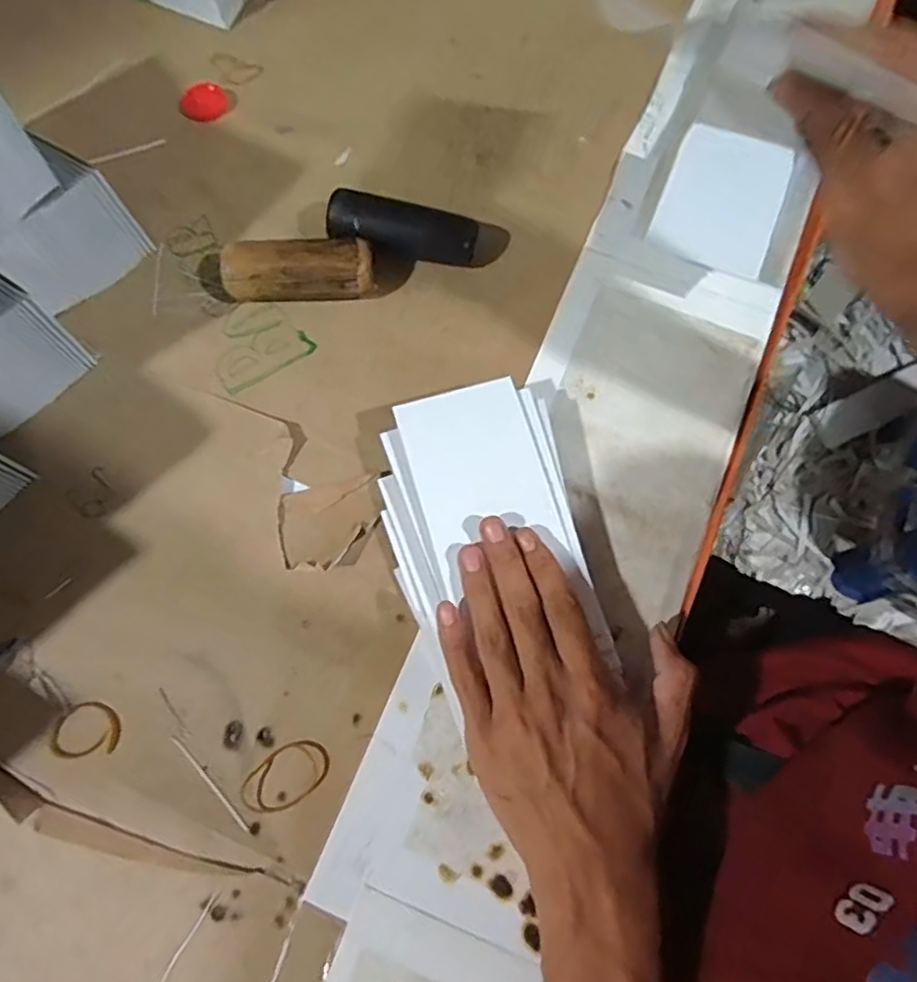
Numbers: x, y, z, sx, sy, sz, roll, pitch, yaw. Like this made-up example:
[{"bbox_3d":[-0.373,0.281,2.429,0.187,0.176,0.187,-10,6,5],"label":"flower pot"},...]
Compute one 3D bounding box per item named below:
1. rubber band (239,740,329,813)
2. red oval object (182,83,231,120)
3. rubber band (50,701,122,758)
[{"bbox_3d":[-0.096,0.159,0.350,0.049,0.004,0.030,-40,77,-12],"label":"rubber band"},{"bbox_3d":[-0.198,-0.305,0.496,0.036,0.010,0.030,-27,74,-9],"label":"red oval object"},{"bbox_3d":[-0.211,0.135,0.360,0.039,0.004,0.029,-5,72,-2],"label":"rubber band"}]

